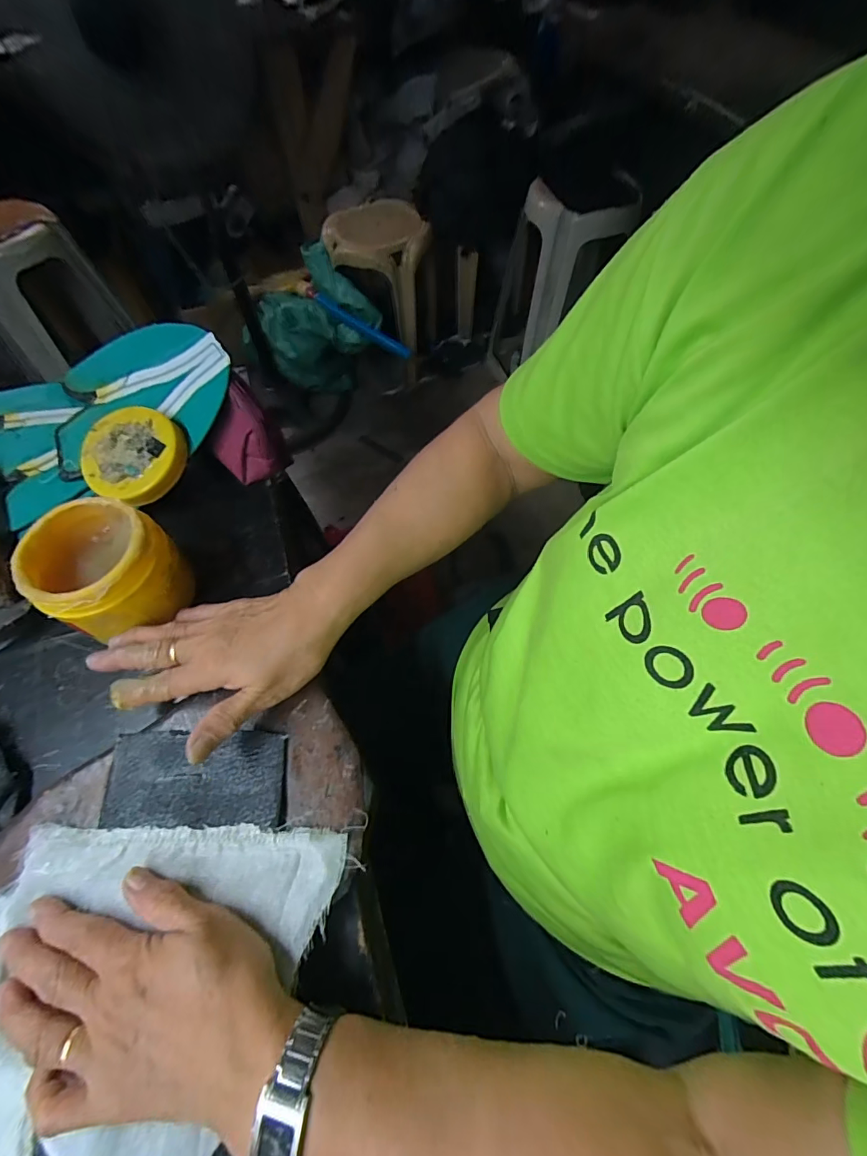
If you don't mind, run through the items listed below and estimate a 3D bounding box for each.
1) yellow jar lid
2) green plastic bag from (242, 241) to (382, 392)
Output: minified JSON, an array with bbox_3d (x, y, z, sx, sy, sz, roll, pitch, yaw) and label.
[{"bbox_3d":[-0.280,-0.115,0.423,0.090,0.018,0.089,0,82,1],"label":"yellow jar lid"},{"bbox_3d":[-0.354,-0.757,1.453,0.416,0.361,0.211,11,61,8],"label":"green plastic bag"}]

